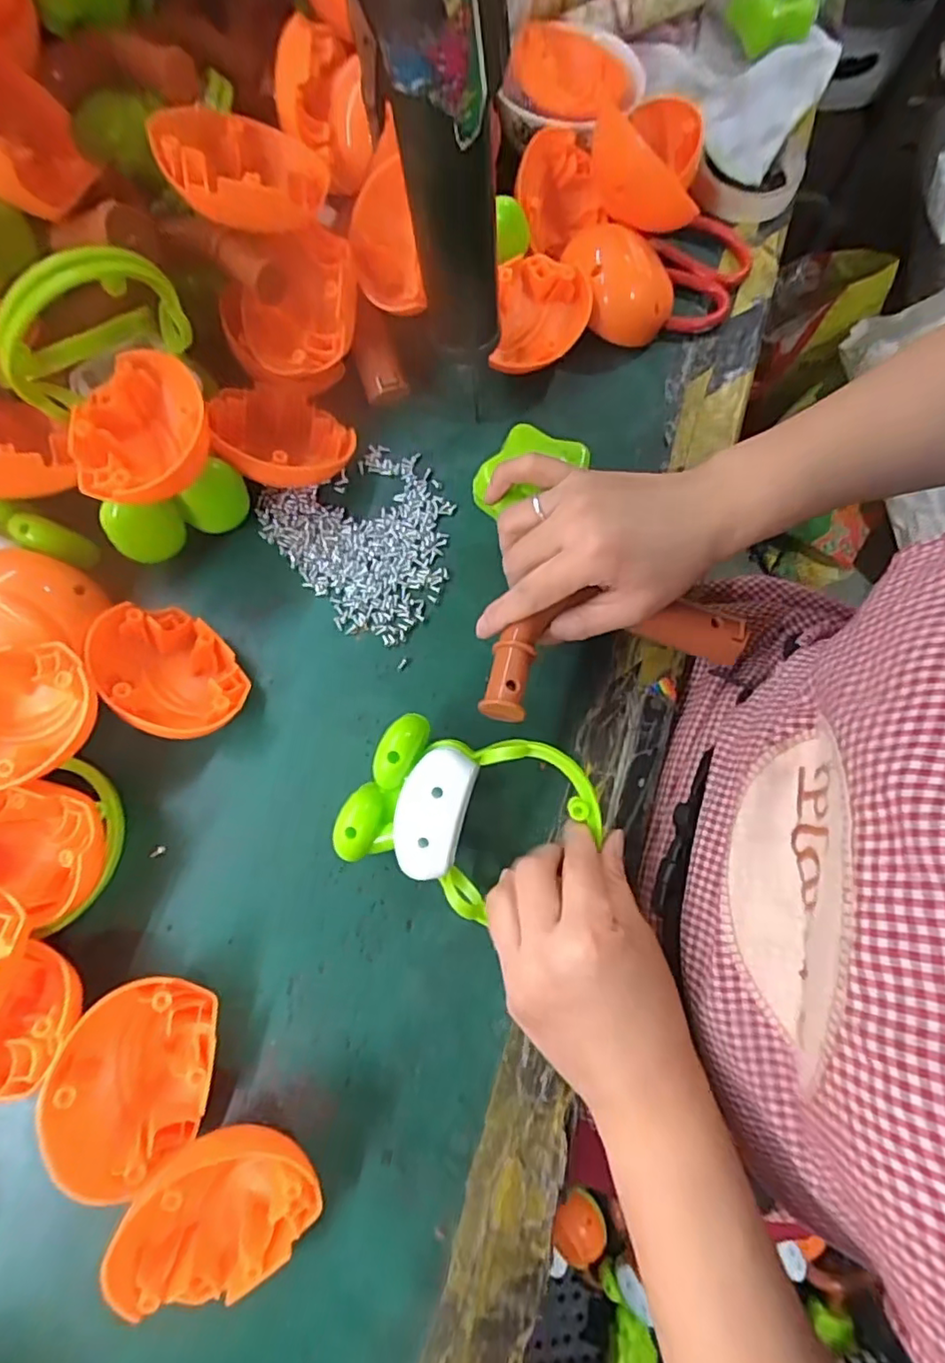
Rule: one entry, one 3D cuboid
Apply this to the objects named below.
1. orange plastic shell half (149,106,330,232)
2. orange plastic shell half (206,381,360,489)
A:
[{"bbox_3d":[-0.125,-0.277,0.324,0.086,0.028,0.063,-6,72,-21],"label":"orange plastic shell half"},{"bbox_3d":[-0.118,-0.151,0.381,0.079,0.032,0.066,6,61,-23],"label":"orange plastic shell half"}]

